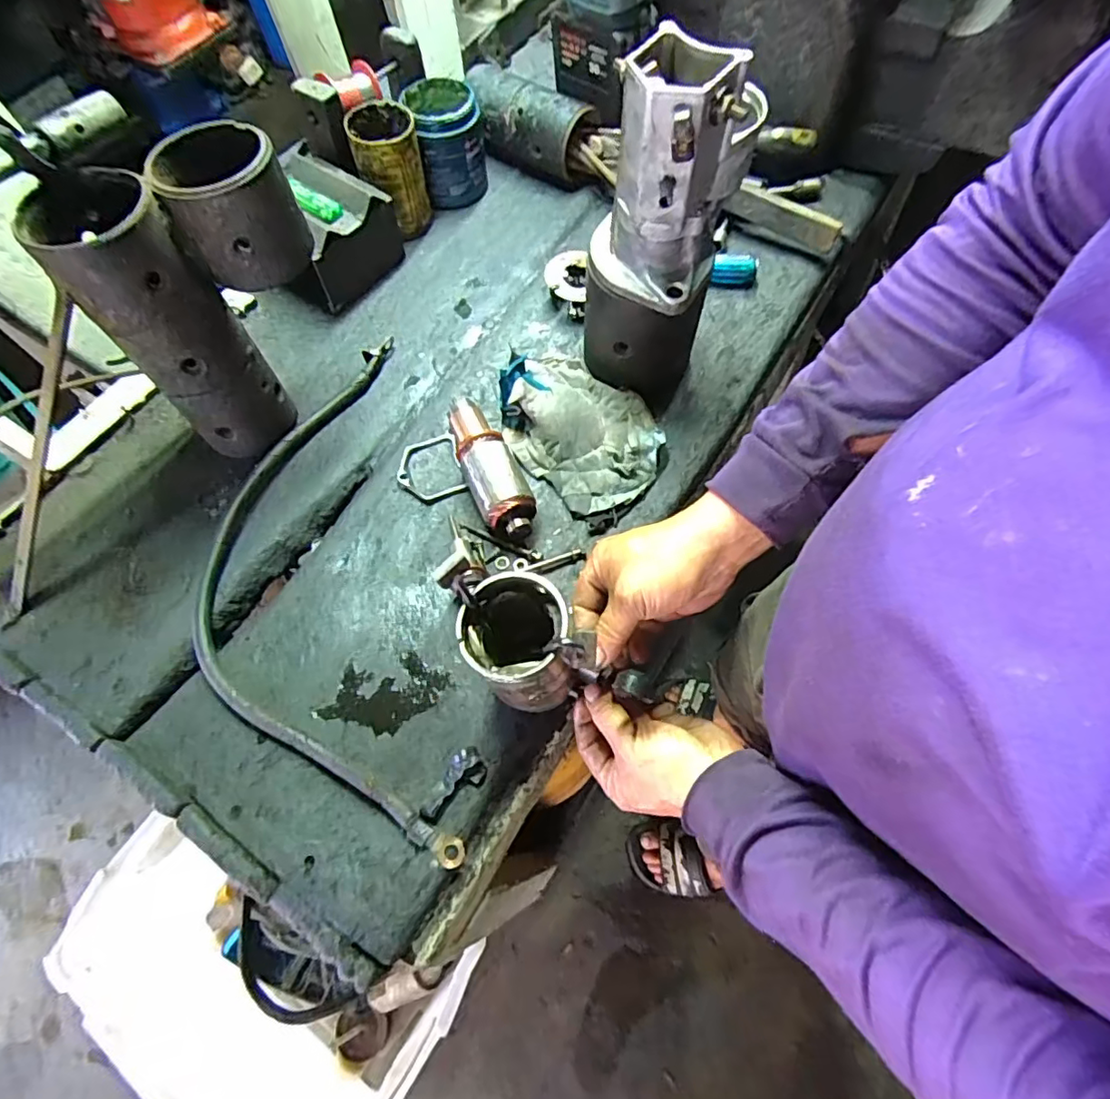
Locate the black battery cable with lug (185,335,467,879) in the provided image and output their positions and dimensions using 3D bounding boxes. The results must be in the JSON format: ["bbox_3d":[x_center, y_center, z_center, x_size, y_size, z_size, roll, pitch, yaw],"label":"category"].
[{"bbox_3d":[-0.219,0.023,0.512,0.195,0.027,0.500,-13,64,-3],"label":"black battery cable with lug"}]

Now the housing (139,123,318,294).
[{"bbox_3d":[-0.243,-0.263,0.444,0.090,0.081,0.087,-30,66,-11],"label":"housing"}]

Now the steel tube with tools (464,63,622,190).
[{"bbox_3d":[-0.019,-0.525,0.720,0.211,0.076,0.071,32,70,17],"label":"steel tube with tools"}]

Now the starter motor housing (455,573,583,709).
[{"bbox_3d":[-0.020,0.068,0.429,0.068,0.108,0.078,-19,61,5],"label":"starter motor housing"}]

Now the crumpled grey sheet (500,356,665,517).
[{"bbox_3d":[0.027,-0.126,0.558,0.132,0.049,0.178,-39,68,-14],"label":"crumpled grey sheet"}]

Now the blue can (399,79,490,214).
[{"bbox_3d":[-0.129,-0.489,0.697,0.079,0.100,0.085,-1,64,3],"label":"blue can"}]

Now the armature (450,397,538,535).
[{"bbox_3d":[-0.064,-0.081,0.547,0.050,0.044,0.154,-24,65,-8],"label":"armature"}]

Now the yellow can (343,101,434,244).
[{"bbox_3d":[-0.185,-0.432,0.665,0.072,0.106,0.090,-18,64,-5],"label":"yellow can"}]

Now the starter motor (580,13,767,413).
[{"bbox_3d":[0.088,-0.256,0.497,0.107,0.271,0.108,13,66,10],"label":"starter motor"}]

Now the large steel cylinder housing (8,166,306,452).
[{"bbox_3d":[-0.310,-0.181,0.482,0.086,0.212,0.091,-32,66,-11],"label":"large steel cylinder housing"}]

